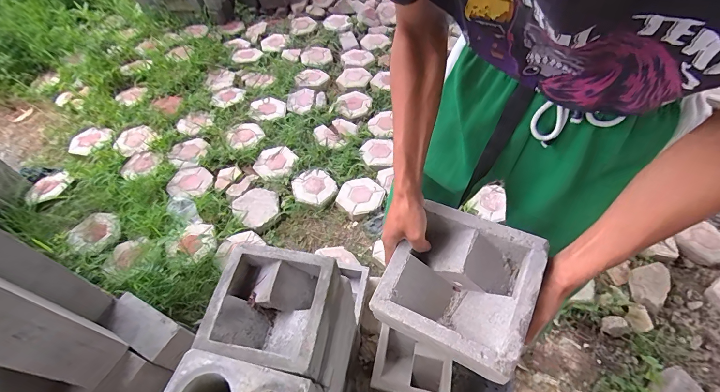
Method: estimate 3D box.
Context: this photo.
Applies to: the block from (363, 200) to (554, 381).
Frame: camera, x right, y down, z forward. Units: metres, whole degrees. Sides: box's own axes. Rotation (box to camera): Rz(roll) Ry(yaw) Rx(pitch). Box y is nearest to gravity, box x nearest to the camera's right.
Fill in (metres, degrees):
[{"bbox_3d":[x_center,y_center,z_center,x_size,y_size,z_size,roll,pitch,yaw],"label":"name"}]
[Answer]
[{"bbox_3d":[0.145,0.126,0.494,0.197,0.086,0.195,25,57,16],"label":"block"}]

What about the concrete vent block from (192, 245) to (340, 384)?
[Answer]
[{"bbox_3d":[-0.153,0.206,0.608,0.212,0.080,0.192,8,56,9],"label":"concrete vent block"}]

